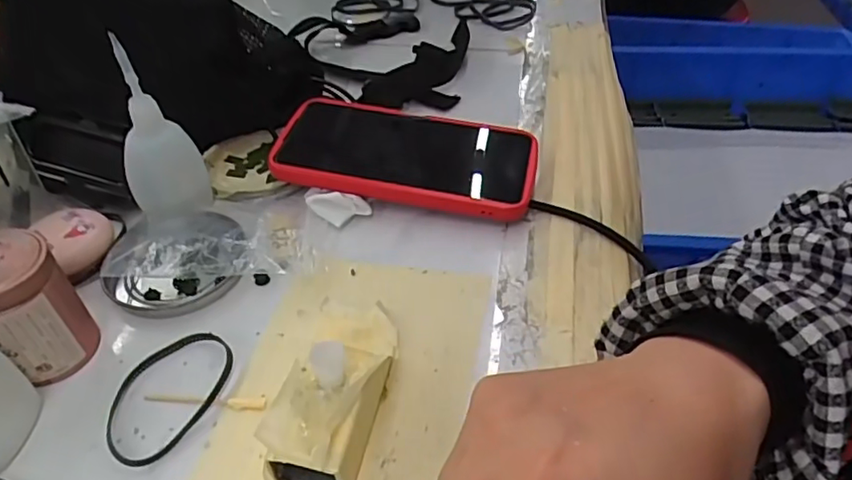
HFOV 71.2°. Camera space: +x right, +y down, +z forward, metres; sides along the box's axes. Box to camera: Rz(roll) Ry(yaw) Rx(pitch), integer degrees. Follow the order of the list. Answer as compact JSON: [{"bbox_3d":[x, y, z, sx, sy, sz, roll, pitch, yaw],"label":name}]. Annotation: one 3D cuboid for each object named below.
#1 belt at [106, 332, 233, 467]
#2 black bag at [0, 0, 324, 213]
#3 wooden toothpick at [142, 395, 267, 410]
[{"bbox_3d":[-0.124,0.071,0.285,0.047,0.007,0.071,20,46,20],"label":"belt"},{"bbox_3d":[-0.181,-0.124,0.404,0.189,0.119,0.111,-32,52,-30],"label":"black bag"},{"bbox_3d":[-0.105,0.075,0.282,0.058,0.004,0.006,4,43,4],"label":"wooden toothpick"}]

